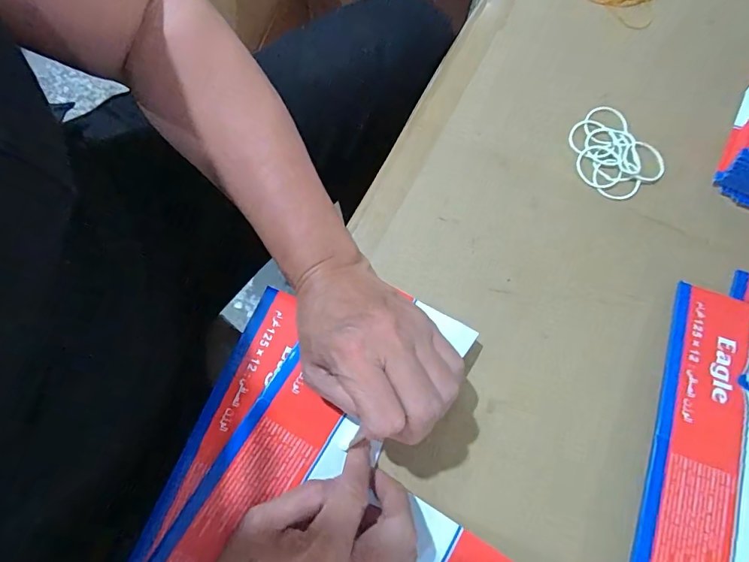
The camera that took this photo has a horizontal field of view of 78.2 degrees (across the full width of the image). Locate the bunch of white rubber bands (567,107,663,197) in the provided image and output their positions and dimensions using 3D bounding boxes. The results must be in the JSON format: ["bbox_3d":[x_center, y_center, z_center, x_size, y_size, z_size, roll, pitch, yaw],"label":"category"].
[{"bbox_3d":[0.186,-0.102,0.364,0.061,0.004,0.074,-28,74,-8],"label":"bunch of white rubber bands"}]

